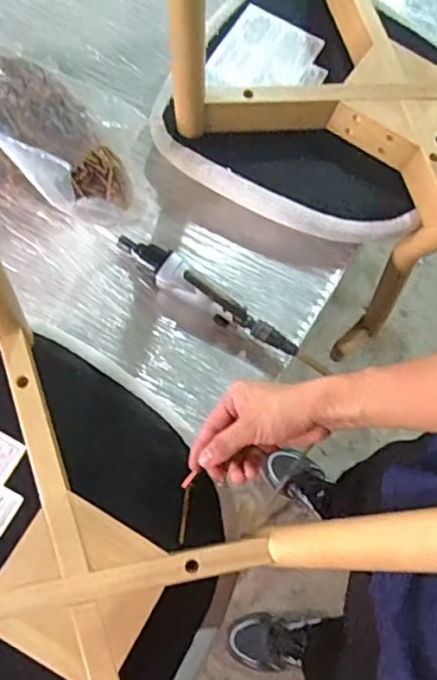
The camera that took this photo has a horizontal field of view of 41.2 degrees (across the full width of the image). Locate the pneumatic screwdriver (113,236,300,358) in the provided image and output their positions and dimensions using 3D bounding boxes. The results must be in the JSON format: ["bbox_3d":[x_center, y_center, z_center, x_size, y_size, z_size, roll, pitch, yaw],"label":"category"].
[{"bbox_3d":[-0.019,-0.061,0.765,0.287,0.055,0.052,36,72,11],"label":"pneumatic screwdriver"}]

